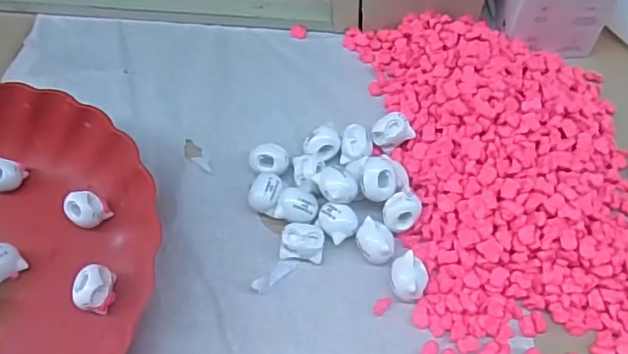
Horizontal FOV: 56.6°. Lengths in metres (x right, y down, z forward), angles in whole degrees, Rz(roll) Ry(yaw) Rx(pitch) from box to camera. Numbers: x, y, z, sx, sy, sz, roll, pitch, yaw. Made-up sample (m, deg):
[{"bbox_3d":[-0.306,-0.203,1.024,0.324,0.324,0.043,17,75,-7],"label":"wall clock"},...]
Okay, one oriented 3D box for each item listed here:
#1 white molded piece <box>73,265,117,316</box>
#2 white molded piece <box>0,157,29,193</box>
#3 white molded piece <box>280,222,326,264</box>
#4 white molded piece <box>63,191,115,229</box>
[{"bbox_3d":[-0.126,0.065,0.337,0.019,0.020,0.024,-4,59,2],"label":"white molded piece"},{"bbox_3d":[-0.204,-0.001,0.384,0.018,0.024,0.024,37,68,23],"label":"white molded piece"},{"bbox_3d":[-0.007,0.038,0.345,0.025,0.015,0.019,4,60,6],"label":"white molded piece"},{"bbox_3d":[-0.141,0.022,0.364,0.021,0.021,0.021,38,68,23],"label":"white molded piece"}]

